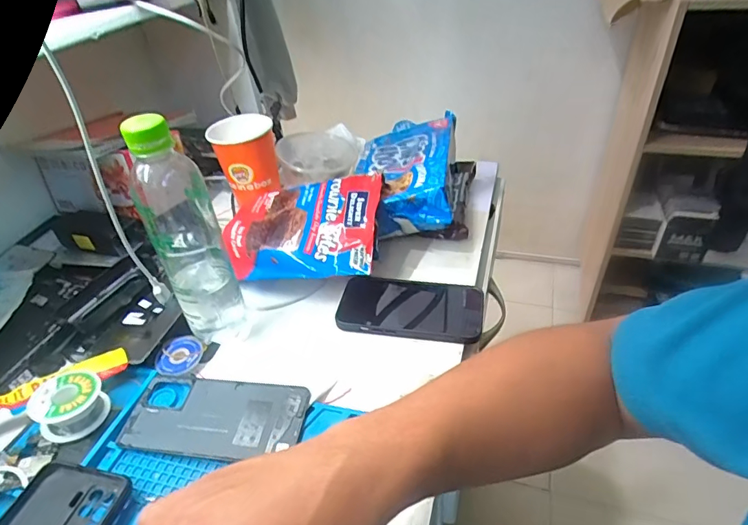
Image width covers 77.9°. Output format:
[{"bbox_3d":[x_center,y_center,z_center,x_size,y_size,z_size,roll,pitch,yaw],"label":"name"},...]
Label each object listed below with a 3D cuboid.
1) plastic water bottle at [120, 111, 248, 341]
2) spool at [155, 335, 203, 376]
[{"bbox_3d":[-0.173,-0.029,0.419,0.061,0.209,0.070,-21,42,-20],"label":"plastic water bottle"},{"bbox_3d":[-0.193,0.092,0.457,0.041,0.007,0.045,-3,39,2],"label":"spool"}]

